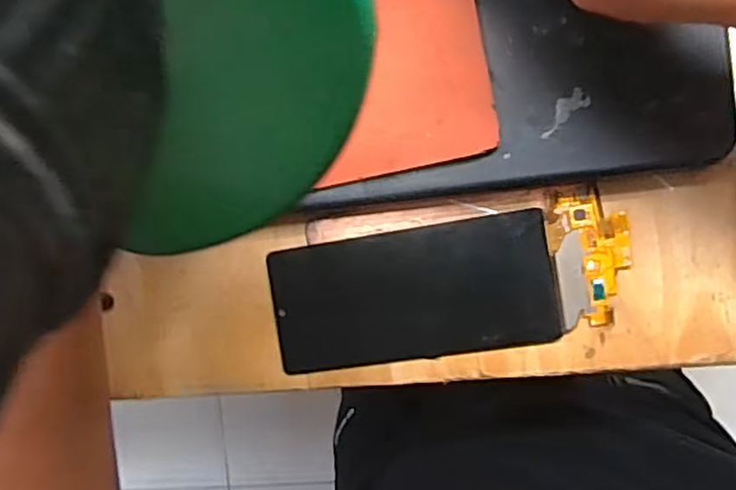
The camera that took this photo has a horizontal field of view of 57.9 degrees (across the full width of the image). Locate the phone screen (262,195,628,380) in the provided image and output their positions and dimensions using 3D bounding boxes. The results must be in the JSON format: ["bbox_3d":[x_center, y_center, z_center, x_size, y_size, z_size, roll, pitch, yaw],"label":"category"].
[{"bbox_3d":[0.041,0.023,0.355,0.186,0.007,0.070,-11,89,10],"label":"phone screen"}]

